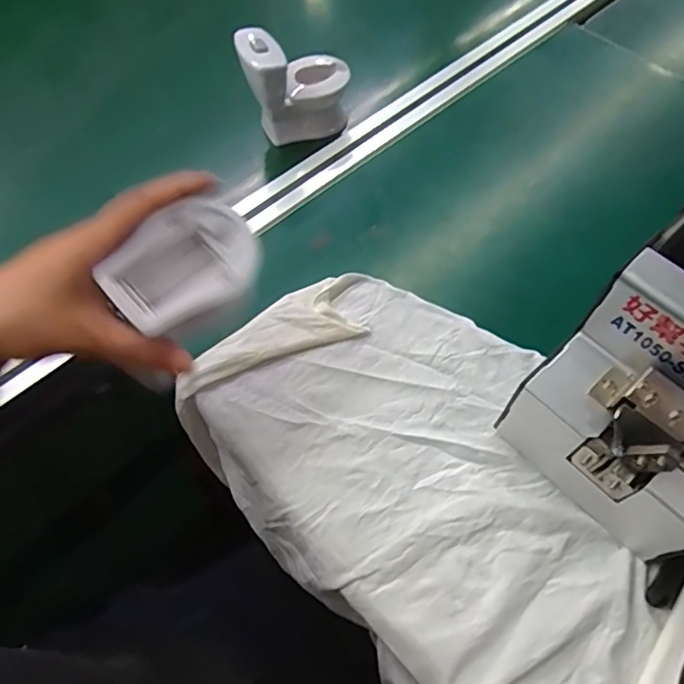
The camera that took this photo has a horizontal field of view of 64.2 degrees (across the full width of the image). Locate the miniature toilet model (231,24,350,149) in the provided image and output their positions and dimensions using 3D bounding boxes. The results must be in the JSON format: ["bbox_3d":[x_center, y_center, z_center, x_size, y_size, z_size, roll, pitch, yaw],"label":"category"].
[{"bbox_3d":[-0.042,-0.252,0.527,0.094,0.097,0.046,-23,63,-10],"label":"miniature toilet model"}]

